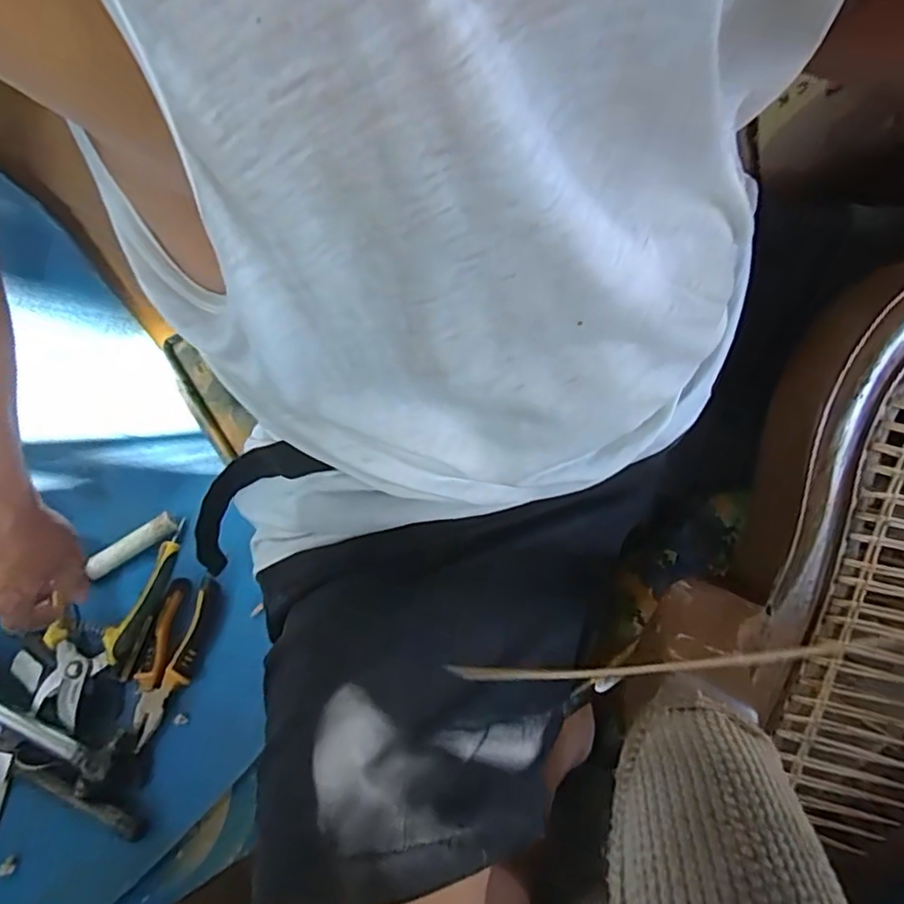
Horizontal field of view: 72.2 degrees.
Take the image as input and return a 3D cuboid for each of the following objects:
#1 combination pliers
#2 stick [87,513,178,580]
[{"bbox_3d":[-0.277,0.200,0.610,0.048,0.016,0.155,12,69,6],"label":"combination pliers"},{"bbox_3d":[-0.335,0.096,0.650,0.087,0.015,0.023,-36,71,-12],"label":"stick"}]

